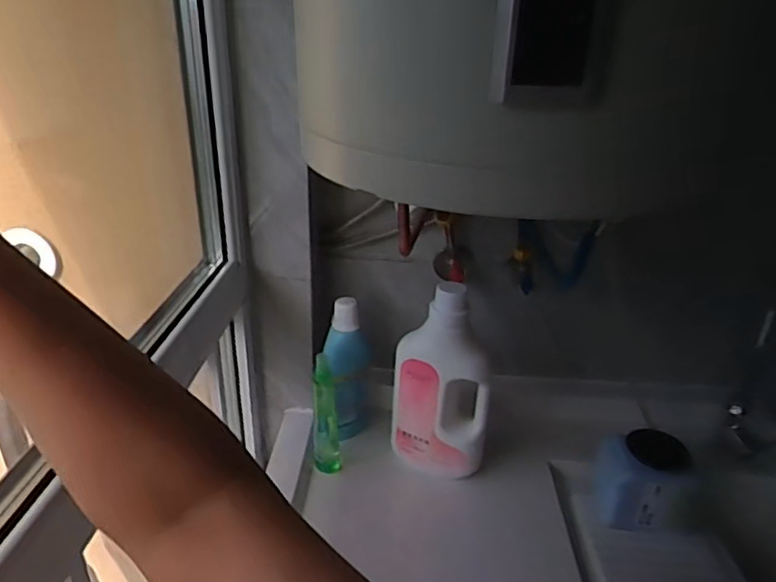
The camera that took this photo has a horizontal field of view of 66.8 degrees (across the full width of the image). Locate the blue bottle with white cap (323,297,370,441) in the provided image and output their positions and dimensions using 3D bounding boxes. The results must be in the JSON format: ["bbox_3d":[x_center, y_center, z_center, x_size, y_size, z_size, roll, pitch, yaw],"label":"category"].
[{"bbox_3d":[-0.066,0.134,0.986,0.081,0.249,0.058,-16,33,-32],"label":"blue bottle with white cap"}]

